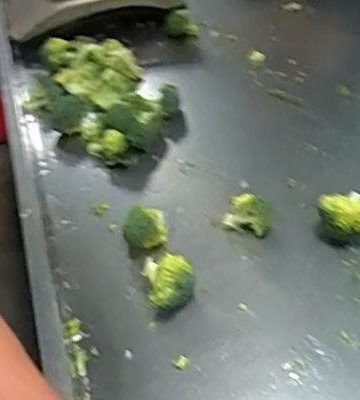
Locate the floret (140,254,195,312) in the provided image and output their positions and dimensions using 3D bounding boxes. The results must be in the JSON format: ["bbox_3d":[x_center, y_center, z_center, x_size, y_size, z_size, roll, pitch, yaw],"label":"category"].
[{"bbox_3d":[-0.011,0.088,0.589,0.050,0.055,0.046,-4,41,3],"label":"floret"}]

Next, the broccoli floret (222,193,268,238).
[{"bbox_3d":[0.079,0.017,0.661,0.061,0.041,0.035,21,48,28],"label":"broccoli floret"}]

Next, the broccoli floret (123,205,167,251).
[{"bbox_3d":[-0.041,0.032,0.657,0.049,0.051,0.058,-8,41,-1],"label":"broccoli floret"}]

